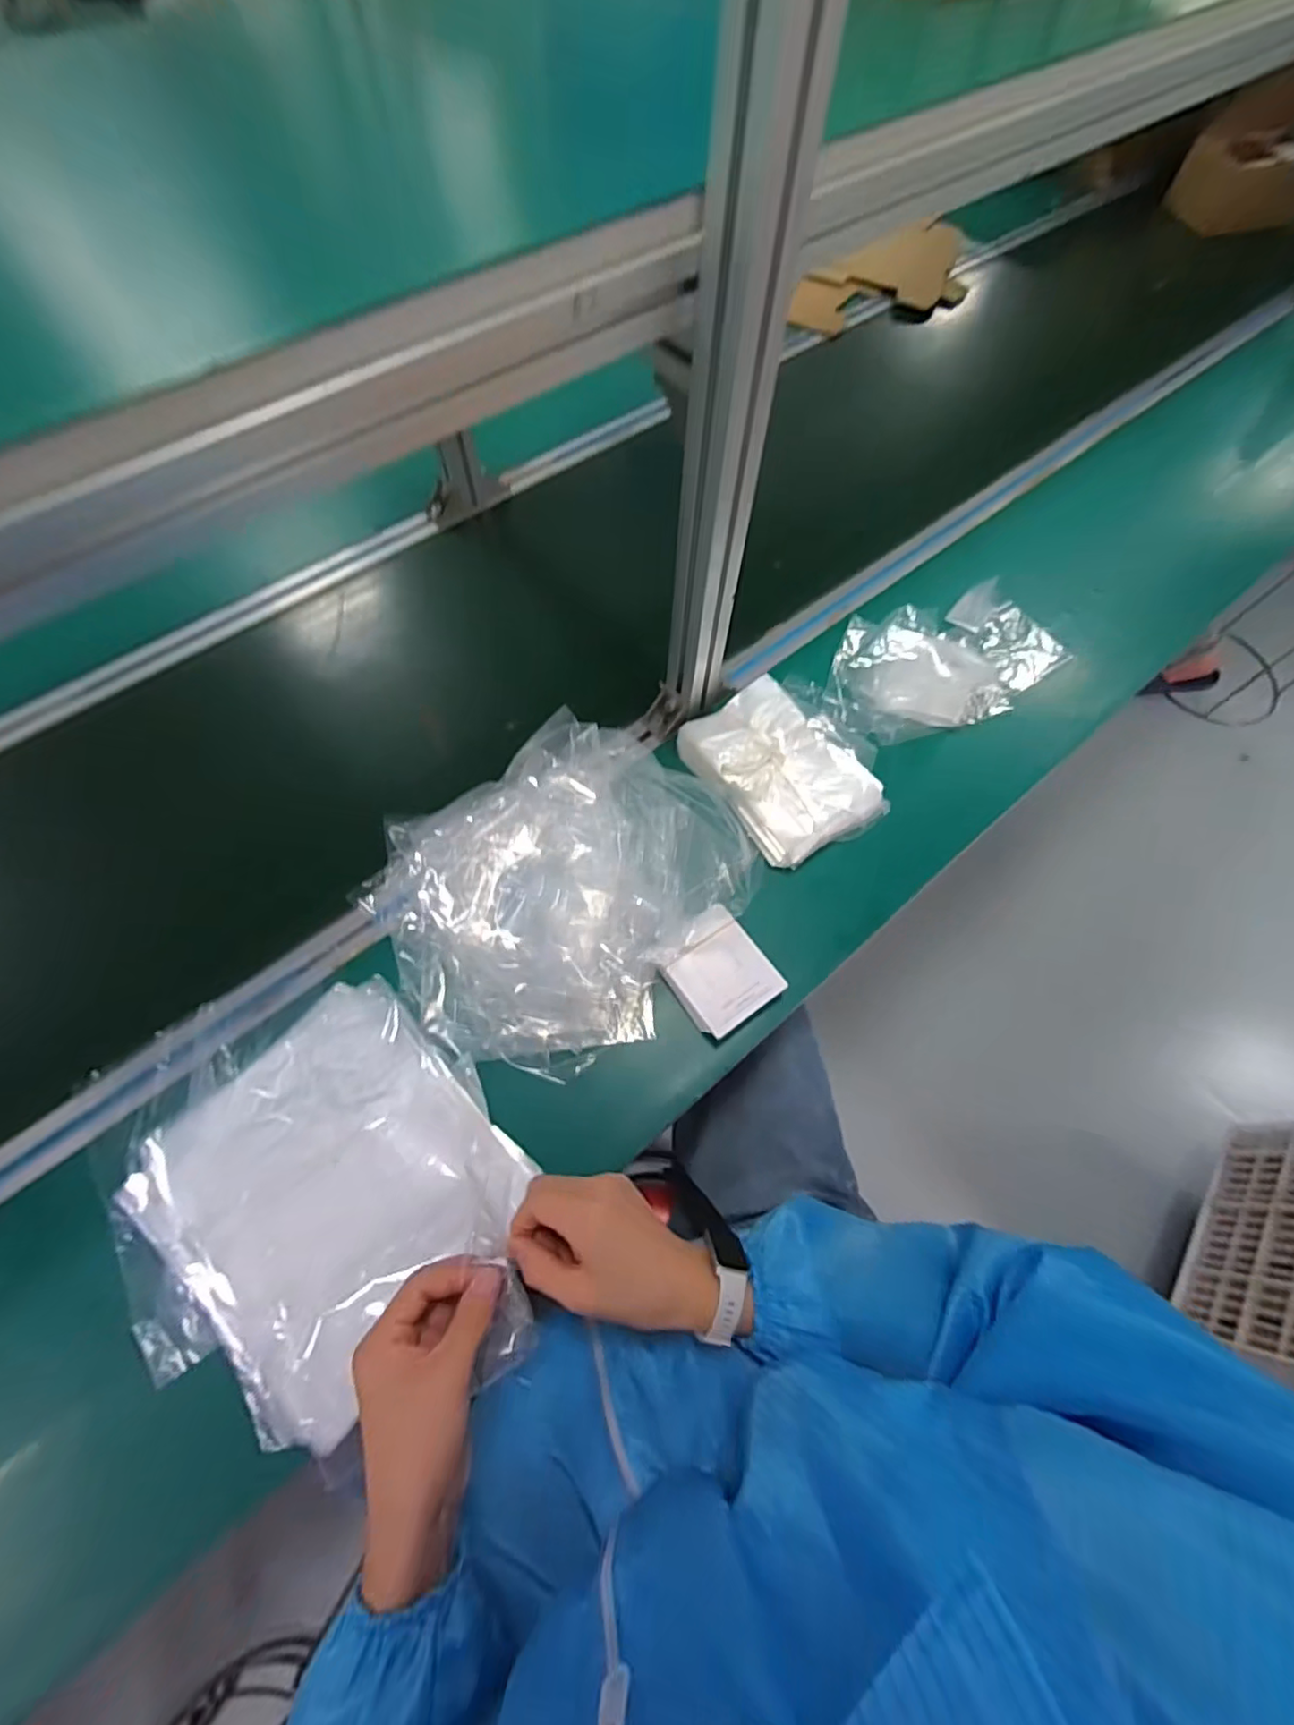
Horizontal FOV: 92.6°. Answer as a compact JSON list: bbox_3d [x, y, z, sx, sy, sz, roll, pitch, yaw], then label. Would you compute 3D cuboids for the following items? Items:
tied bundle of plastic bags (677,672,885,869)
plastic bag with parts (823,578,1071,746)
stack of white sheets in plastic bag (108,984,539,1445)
[{"bbox_3d":[0.137,-0.100,0.637,0.144,0.033,0.193,-27,70,-14],"label":"tied bundle of plastic bags"},{"bbox_3d":[0.346,-0.241,0.721,0.311,0.035,0.174,-19,68,-10],"label":"plastic bag with parts"},{"bbox_3d":[-0.251,0.274,0.485,0.277,0.017,0.311,-32,71,-15],"label":"stack of white sheets in plastic bag"}]

